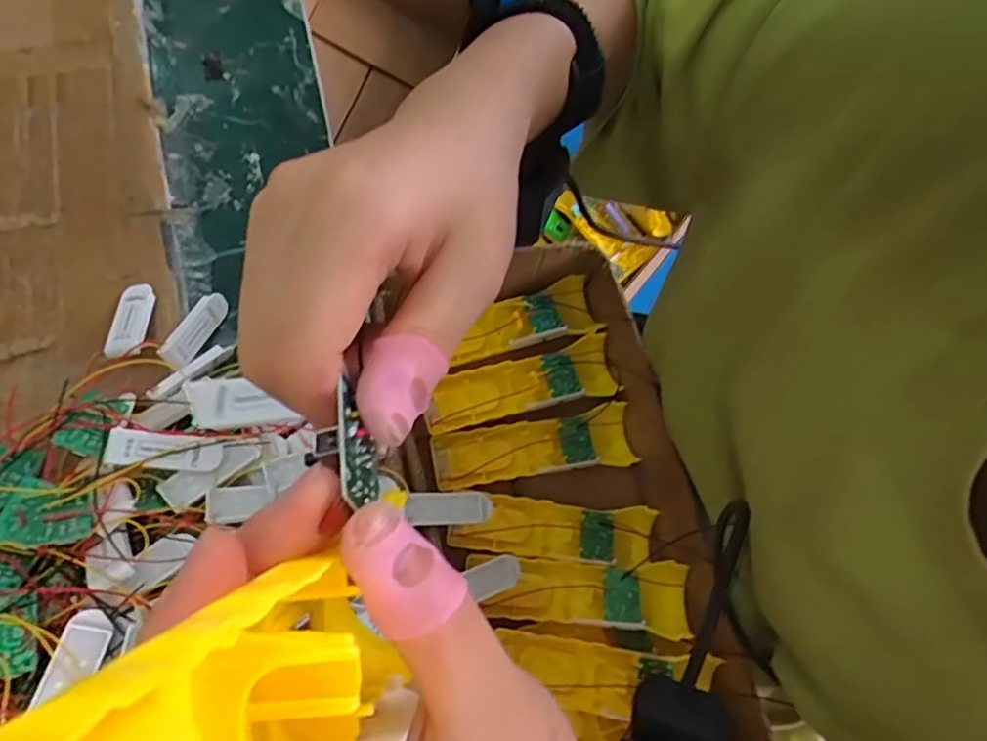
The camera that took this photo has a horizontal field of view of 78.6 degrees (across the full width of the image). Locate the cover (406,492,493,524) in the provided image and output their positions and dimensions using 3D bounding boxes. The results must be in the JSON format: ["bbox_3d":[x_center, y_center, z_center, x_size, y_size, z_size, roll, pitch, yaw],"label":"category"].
[{"bbox_3d":[-0.028,0.087,0.385,0.053,0.004,0.019,4,72,-15],"label":"cover"}]

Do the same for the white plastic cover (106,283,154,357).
[{"bbox_3d":[-0.234,-0.033,0.390,0.022,0.007,0.058,-4,56,-3],"label":"white plastic cover"}]

